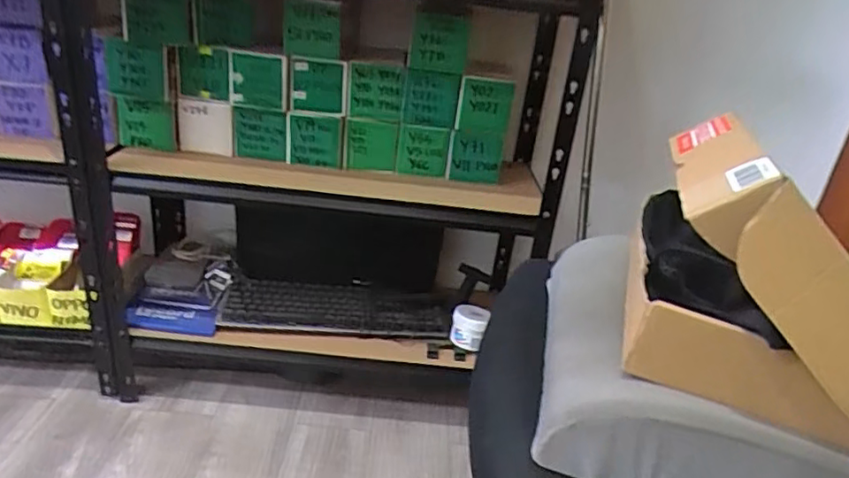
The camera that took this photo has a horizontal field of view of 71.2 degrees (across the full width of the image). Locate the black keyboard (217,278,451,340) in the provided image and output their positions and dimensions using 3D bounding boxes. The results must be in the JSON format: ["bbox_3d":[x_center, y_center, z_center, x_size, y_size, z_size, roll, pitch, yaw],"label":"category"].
[{"bbox_3d":[-0.166,0.134,1.159,0.427,0.036,0.108,8,45,-10],"label":"black keyboard"}]

